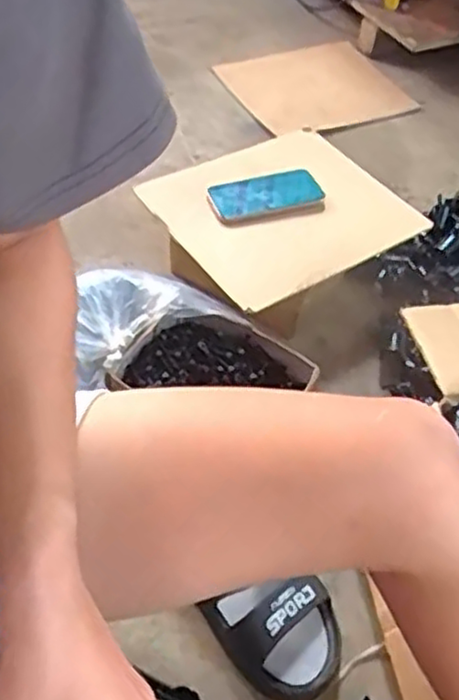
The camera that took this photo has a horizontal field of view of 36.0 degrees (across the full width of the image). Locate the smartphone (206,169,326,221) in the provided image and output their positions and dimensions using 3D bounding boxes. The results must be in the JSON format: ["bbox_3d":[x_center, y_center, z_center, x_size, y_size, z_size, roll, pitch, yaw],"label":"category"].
[{"bbox_3d":[0.048,-0.210,0.931,0.150,0.015,0.062,-18,54,-19],"label":"smartphone"}]

